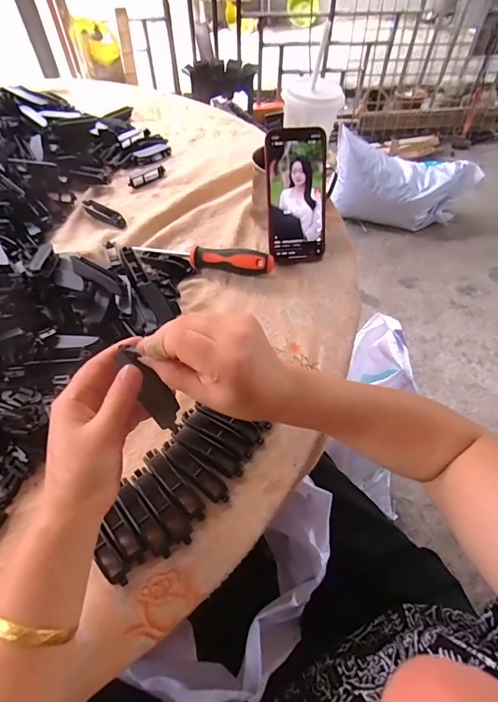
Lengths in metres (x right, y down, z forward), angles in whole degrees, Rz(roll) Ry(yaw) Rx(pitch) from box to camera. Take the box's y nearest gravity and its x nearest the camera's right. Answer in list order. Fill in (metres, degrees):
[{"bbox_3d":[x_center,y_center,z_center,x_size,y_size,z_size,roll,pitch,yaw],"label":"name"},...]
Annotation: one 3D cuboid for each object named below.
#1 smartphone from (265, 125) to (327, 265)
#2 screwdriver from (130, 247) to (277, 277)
[{"bbox_3d":[0.062,-0.196,0.496,0.076,0.161,0.012,-7,23,-5],"label":"smartphone"},{"bbox_3d":[-0.059,-0.125,0.508,0.183,0.025,0.024,10,56,6],"label":"screwdriver"}]

